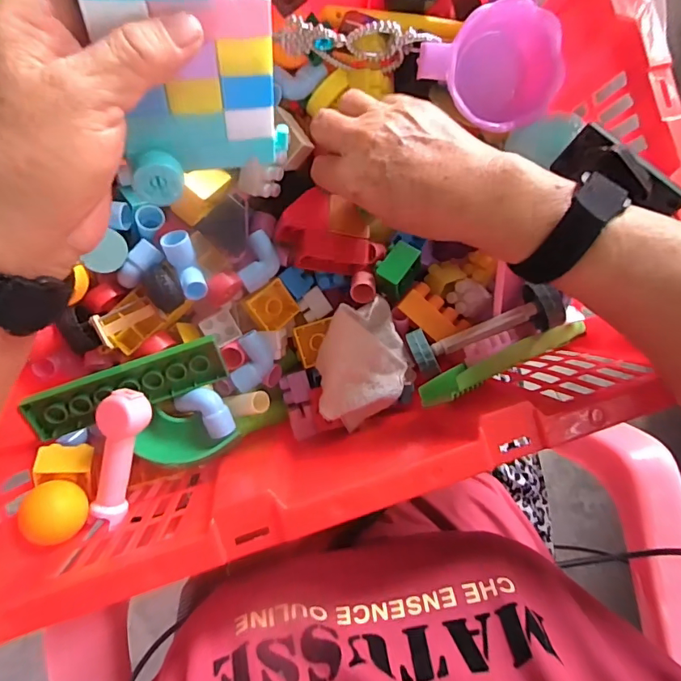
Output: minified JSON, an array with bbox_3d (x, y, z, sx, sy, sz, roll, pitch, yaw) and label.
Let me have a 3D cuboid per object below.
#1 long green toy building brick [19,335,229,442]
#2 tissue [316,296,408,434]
[{"bbox_3d":[-0.141,0.031,0.314,0.125,0.016,0.032,-19,91,-7],"label":"long green toy building brick"},{"bbox_3d":[0.016,0.016,0.339,0.067,0.041,0.092,1,88,-7],"label":"tissue"}]

